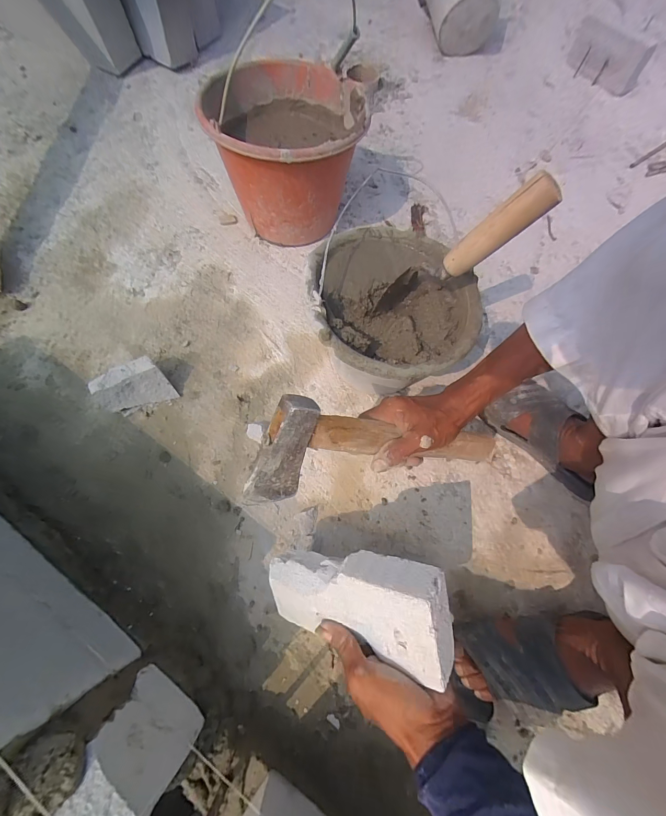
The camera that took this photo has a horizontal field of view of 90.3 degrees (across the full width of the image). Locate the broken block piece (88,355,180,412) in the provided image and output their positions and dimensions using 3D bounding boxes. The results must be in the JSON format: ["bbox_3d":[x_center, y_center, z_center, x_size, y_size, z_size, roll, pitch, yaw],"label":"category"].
[{"bbox_3d":[-0.323,-0.041,0.538,0.117,0.053,0.067,-15,68,-8],"label":"broken block piece"}]

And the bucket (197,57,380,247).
[{"bbox_3d":[-0.080,-0.465,0.629,0.248,0.213,0.271,1,66,-1],"label":"bucket"}]

